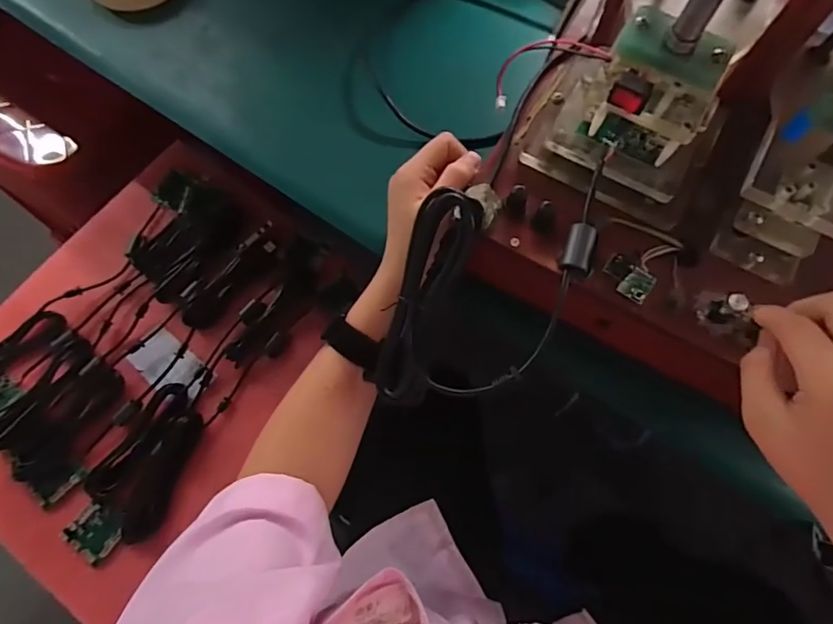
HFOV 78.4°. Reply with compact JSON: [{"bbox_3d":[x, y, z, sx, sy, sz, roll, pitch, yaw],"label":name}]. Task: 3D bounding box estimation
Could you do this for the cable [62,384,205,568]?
[{"bbox_3d":[-0.320,0.182,0.584,0.088,0.022,0.199,20,74,6],"label":"cable"}]

